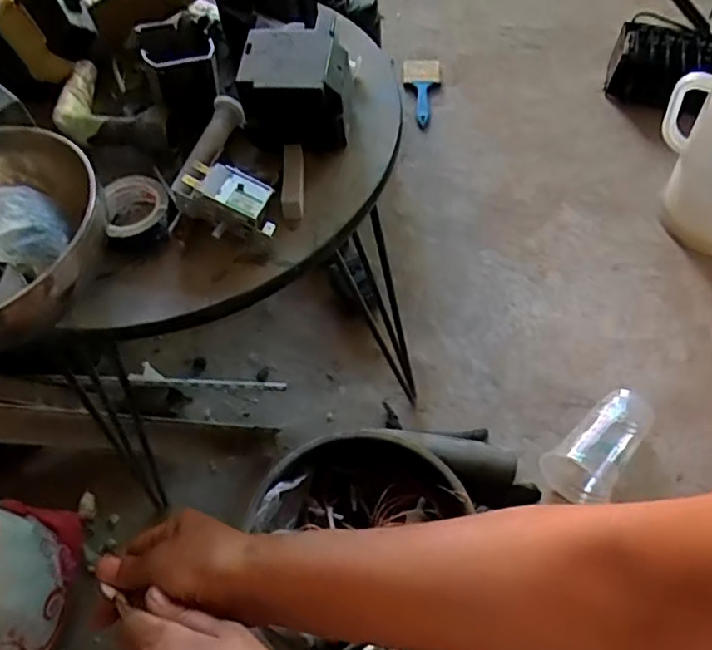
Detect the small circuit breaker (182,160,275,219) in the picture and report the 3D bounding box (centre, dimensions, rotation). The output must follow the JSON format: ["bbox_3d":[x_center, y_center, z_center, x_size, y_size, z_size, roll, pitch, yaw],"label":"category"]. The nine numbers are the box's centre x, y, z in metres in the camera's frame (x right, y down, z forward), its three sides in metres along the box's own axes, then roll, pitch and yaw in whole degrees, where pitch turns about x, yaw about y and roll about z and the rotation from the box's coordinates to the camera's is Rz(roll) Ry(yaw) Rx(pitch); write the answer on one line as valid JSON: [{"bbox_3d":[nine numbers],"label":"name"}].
[{"bbox_3d":[-0.083,-0.087,0.399,0.053,0.013,0.030,26,58,-3],"label":"small circuit breaker"}]

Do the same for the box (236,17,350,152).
[{"bbox_3d":[-0.041,-0.171,0.439,0.073,0.057,0.070,5,59,8],"label":"box"}]

